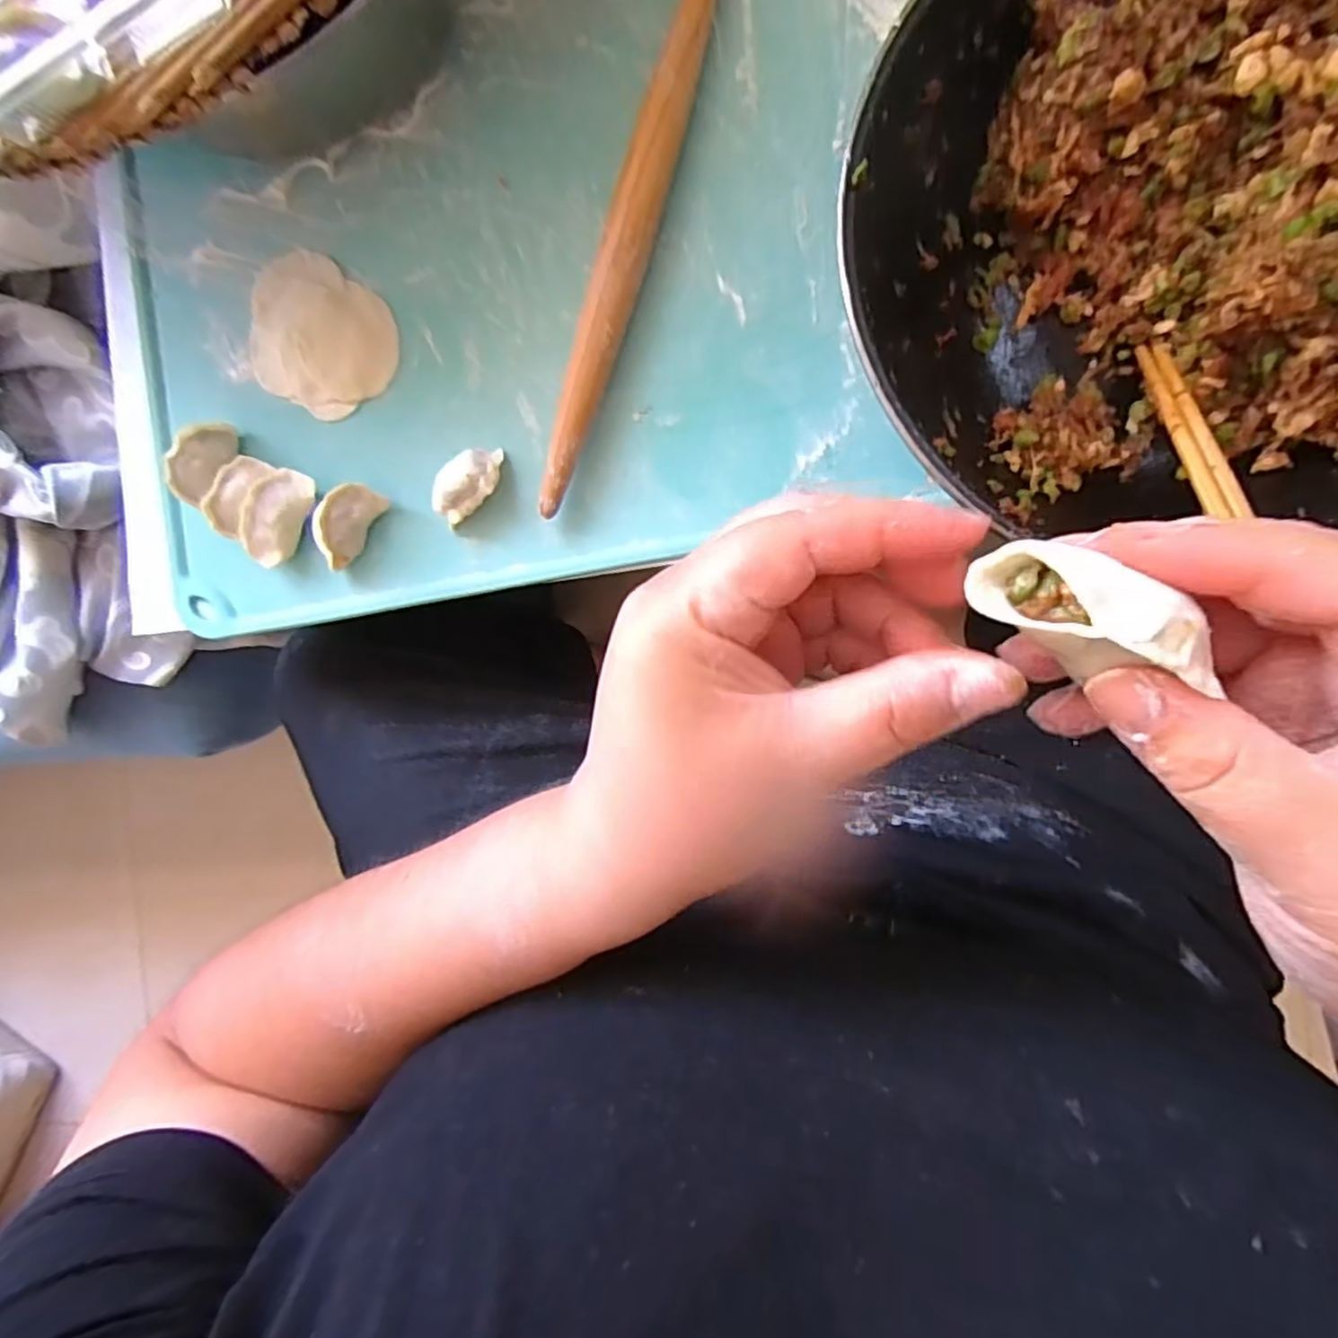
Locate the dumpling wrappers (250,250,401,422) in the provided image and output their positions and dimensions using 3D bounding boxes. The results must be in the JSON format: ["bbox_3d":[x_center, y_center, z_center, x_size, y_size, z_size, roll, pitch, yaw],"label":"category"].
[{"bbox_3d":[-0.210,-0.197,0.404,0.096,0.012,0.079,39,95,6],"label":"dumpling wrappers"}]

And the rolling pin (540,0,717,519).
[{"bbox_3d":[-0.019,-0.238,0.369,0.023,0.031,0.314,17,92,7],"label":"rolling pin"}]

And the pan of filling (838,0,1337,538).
[{"bbox_3d":[0.233,-0.192,0.300,0.302,0.088,0.271,6,91,8],"label":"pan of filling"}]

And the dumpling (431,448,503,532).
[{"bbox_3d":[-0.111,-0.102,0.381,0.024,0.024,0.047,40,95,6],"label":"dumpling"}]

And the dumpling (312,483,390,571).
[{"bbox_3d":[-0.184,-0.081,0.389,0.022,0.025,0.049,32,94,6],"label":"dumpling"}]

